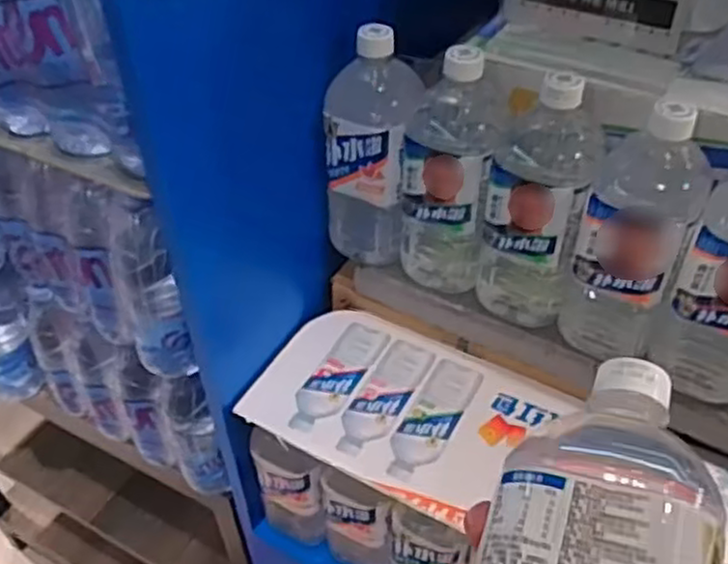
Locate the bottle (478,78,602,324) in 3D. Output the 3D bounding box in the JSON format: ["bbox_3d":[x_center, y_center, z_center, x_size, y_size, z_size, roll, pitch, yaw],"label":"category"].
[{"bbox_3d":[0.144,-0.064,0.609,0.079,0.219,0.072,14,46,16],"label":"bottle"}]

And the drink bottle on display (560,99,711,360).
[{"bbox_3d":[0.211,-0.038,0.574,0.076,0.216,0.070,15,46,17],"label":"drink bottle on display"}]

